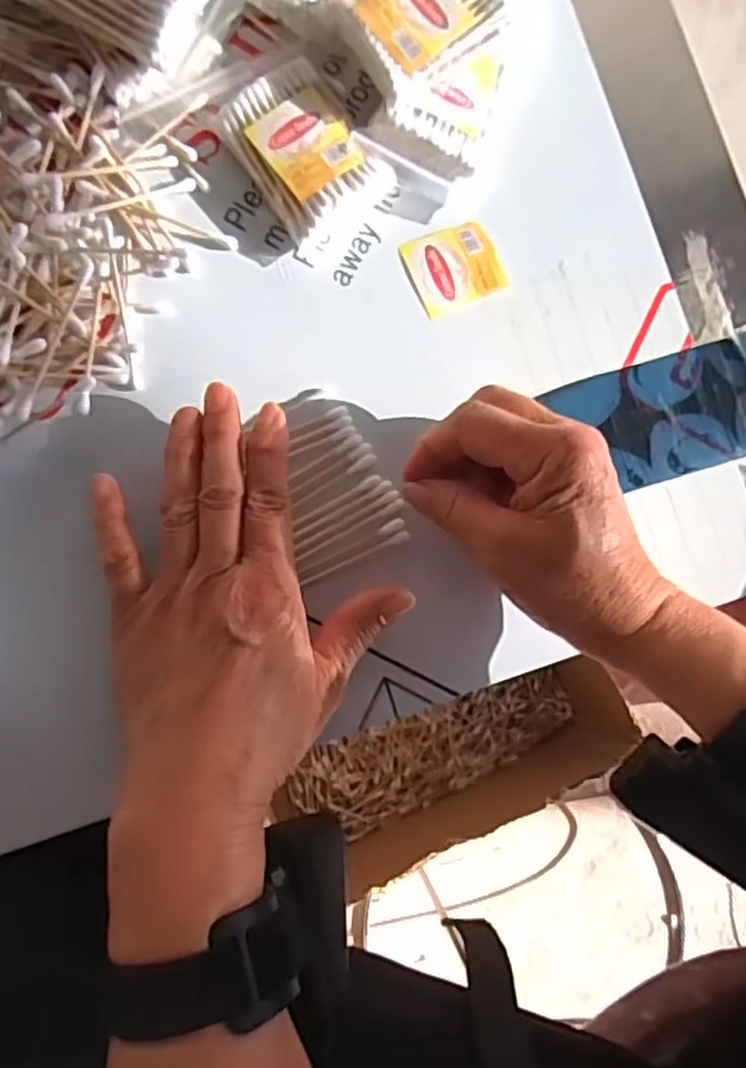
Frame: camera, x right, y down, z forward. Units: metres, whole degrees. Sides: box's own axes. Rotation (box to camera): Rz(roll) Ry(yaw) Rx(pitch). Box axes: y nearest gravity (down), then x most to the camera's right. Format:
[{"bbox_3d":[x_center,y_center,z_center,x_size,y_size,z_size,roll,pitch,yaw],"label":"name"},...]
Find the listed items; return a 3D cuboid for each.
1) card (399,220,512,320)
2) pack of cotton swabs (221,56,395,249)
[{"bbox_3d":[0.040,-0.131,0.346,0.046,0.004,0.040,-24,86,-8],"label":"card"},{"bbox_3d":[-0.033,-0.180,0.336,0.059,0.018,0.075,-42,88,-9],"label":"pack of cotton swabs"}]

